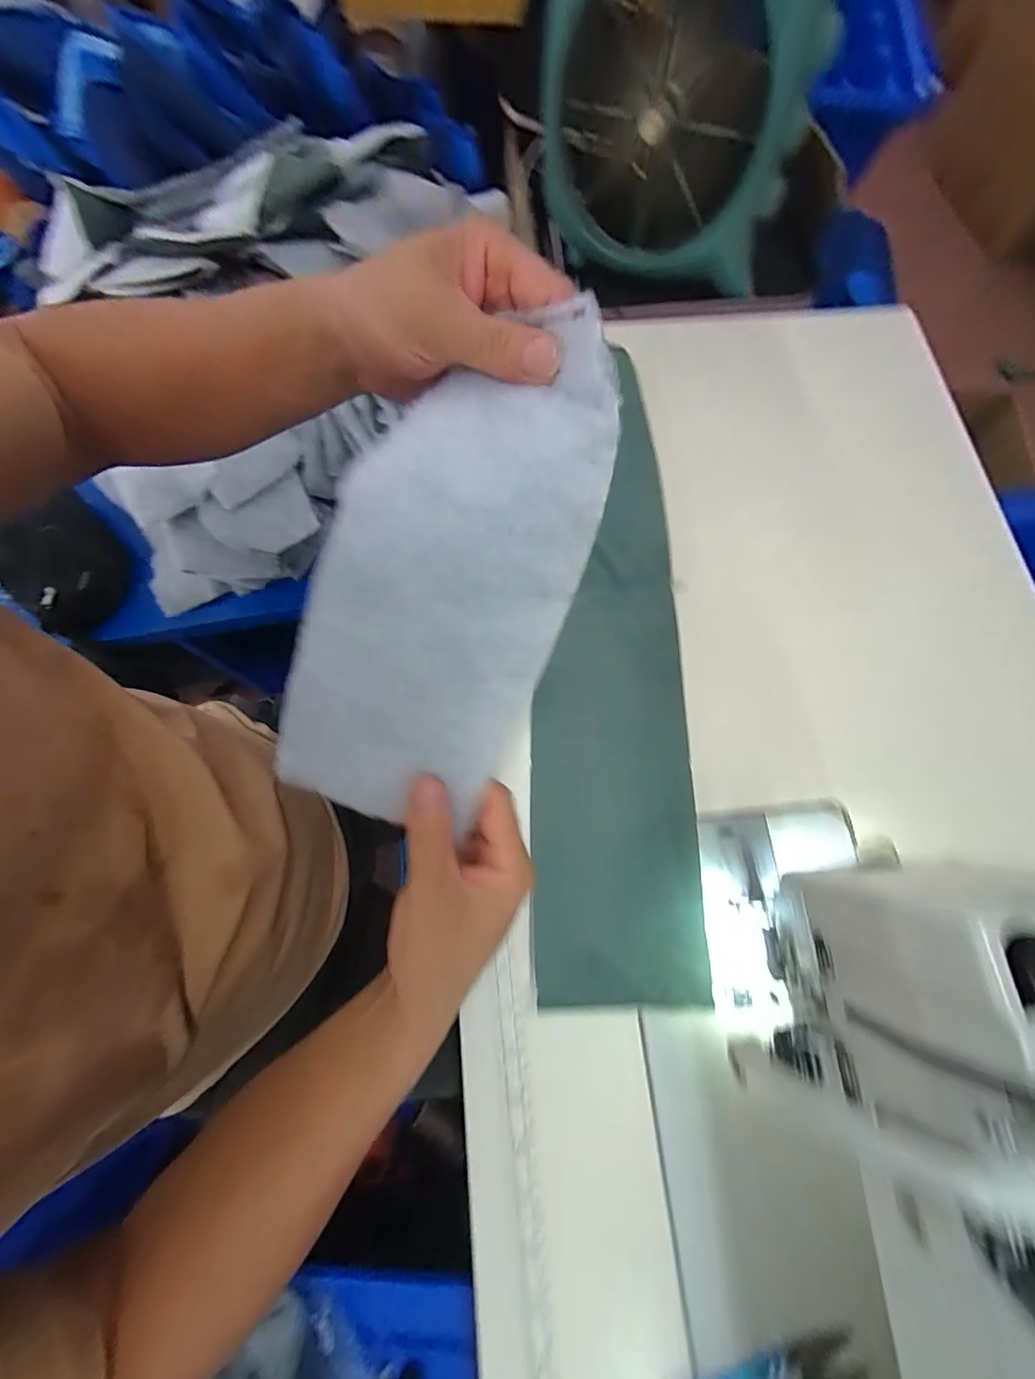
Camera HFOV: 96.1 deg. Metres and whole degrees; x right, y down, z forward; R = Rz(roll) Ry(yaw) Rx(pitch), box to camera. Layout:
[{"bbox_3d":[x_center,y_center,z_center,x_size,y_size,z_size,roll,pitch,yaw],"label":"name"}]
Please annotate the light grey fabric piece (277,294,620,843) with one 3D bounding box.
[{"bbox_3d":[-0.038,-0.044,0.226,0.113,0.030,0.255,23,102,0],"label":"light grey fabric piece"}]

